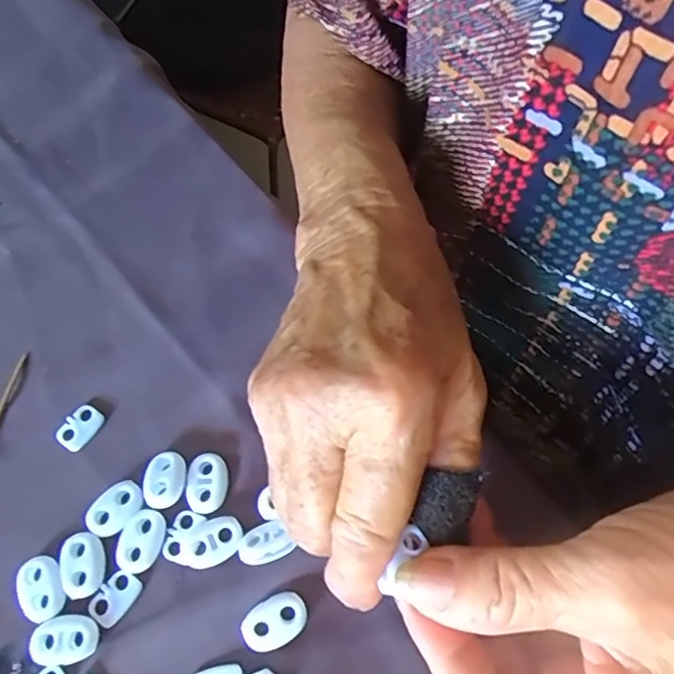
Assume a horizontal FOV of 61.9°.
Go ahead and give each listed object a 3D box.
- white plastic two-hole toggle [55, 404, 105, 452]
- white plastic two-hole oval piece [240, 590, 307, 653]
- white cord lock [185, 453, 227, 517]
[{"bbox_3d":[-0.106,0.037,0.231,0.013,0.004,0.019,28,66,15],"label":"white plastic two-hole toggle"},{"bbox_3d":[-0.022,0.099,0.196,0.023,0.004,0.015,-29,65,-13],"label":"white plastic two-hole oval piece"},{"bbox_3d":[-0.051,0.057,0.219,0.015,0.004,0.022,2,62,2],"label":"white cord lock"}]

